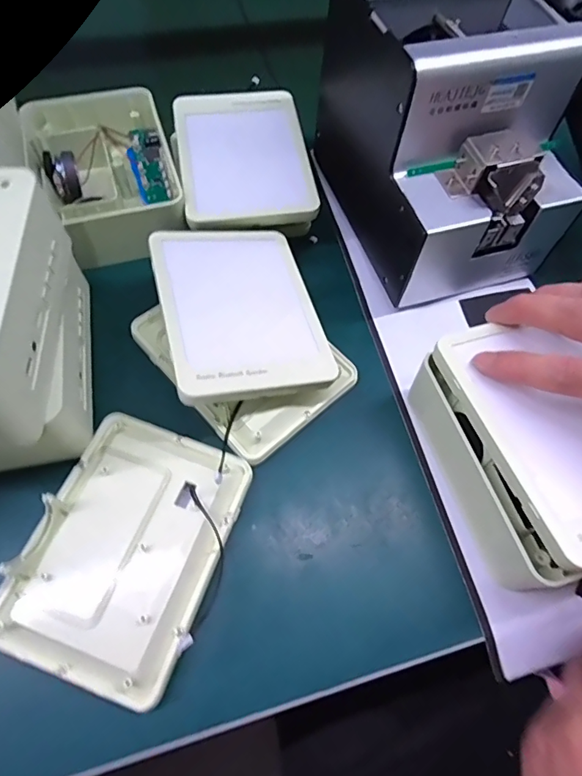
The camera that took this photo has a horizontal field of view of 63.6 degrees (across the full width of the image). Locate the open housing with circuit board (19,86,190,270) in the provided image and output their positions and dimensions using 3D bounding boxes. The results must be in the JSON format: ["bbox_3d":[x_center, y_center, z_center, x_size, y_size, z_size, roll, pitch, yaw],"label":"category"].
[{"bbox_3d":[-0.147,-0.171,0.378,0.103,0.044,0.155,-15,63,-11],"label":"open housing with circuit board"}]

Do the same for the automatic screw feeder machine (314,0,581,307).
[{"bbox_3d":[0.113,-0.182,0.346,0.124,0.150,0.179,-15,63,-11],"label":"automatic screw feeder machine"}]

